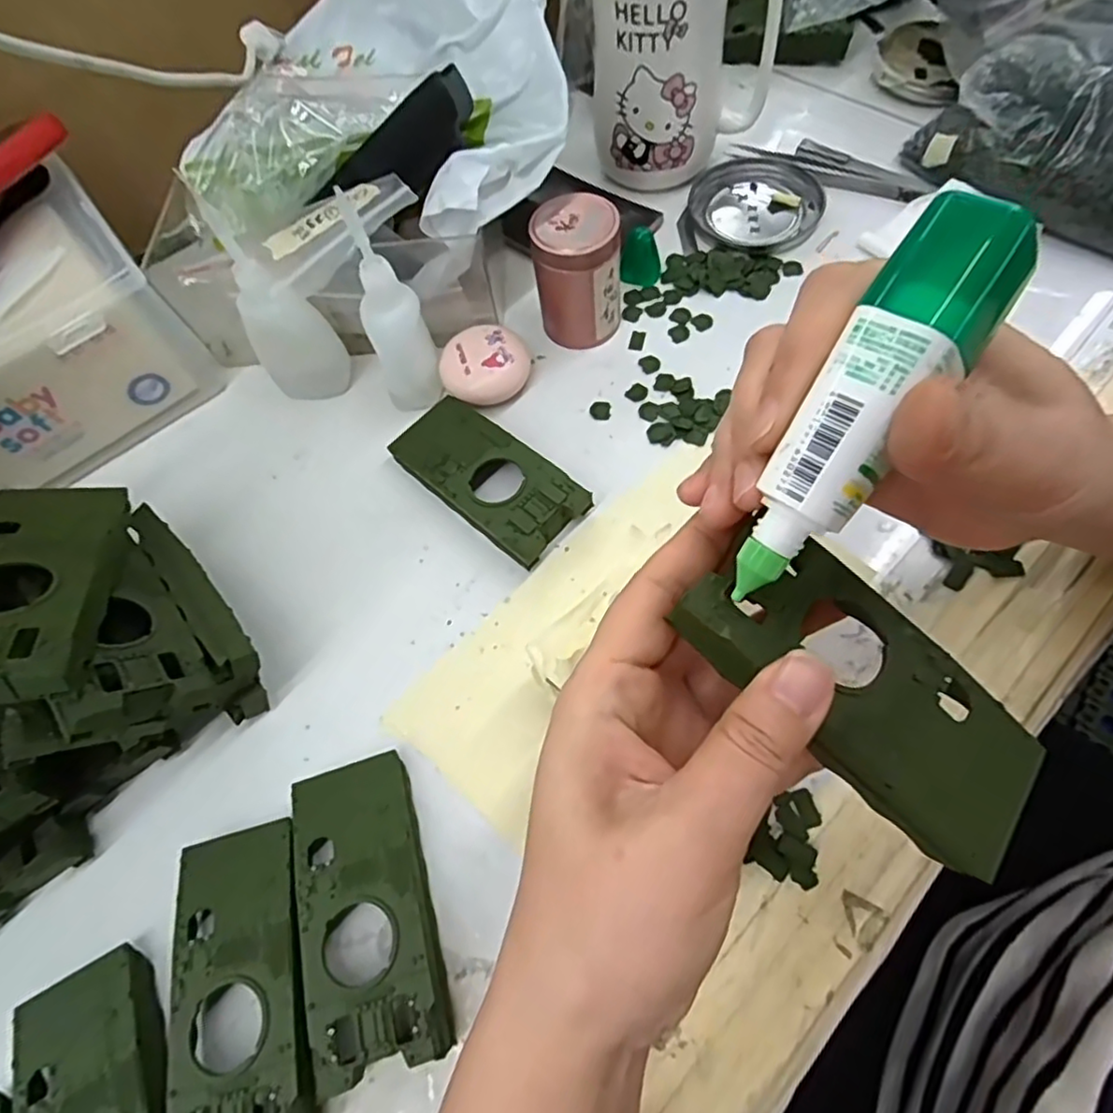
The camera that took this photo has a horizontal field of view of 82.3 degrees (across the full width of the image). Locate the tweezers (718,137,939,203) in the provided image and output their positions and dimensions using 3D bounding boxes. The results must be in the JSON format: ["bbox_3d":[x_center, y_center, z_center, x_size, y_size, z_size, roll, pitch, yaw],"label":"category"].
[{"bbox_3d":[0.166,-0.243,0.396,0.126,0.017,0.017,28,71,18],"label":"tweezers"}]

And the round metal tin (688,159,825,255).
[{"bbox_3d":[0.121,-0.214,0.395,0.076,0.014,0.078,-3,64,5],"label":"round metal tin"}]

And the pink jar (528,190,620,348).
[{"bbox_3d":[0.010,-0.150,0.339,0.043,0.063,0.041,-3,64,5],"label":"pink jar"}]

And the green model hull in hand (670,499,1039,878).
[{"bbox_3d":[0.085,0.036,0.179,0.102,0.017,0.049,41,73,5],"label":"green model hull in hand"}]

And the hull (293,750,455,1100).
[{"bbox_3d":[-0.072,0.130,0.240,0.048,0.024,0.102,-18,63,-2],"label":"hull"}]

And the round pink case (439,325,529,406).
[{"bbox_3d":[-0.038,-0.104,0.344,0.044,0.018,0.045,-3,64,5],"label":"round pink case"}]

